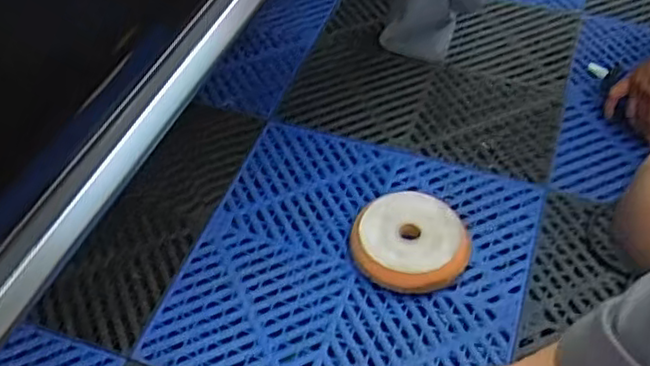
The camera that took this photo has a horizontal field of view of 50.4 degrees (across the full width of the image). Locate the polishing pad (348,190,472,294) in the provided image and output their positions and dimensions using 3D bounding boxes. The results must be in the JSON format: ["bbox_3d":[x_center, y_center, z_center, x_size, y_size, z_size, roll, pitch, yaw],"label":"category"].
[{"bbox_3d":[0.104,0.068,0.843,0.138,0.040,0.134,7,50,5],"label":"polishing pad"}]

